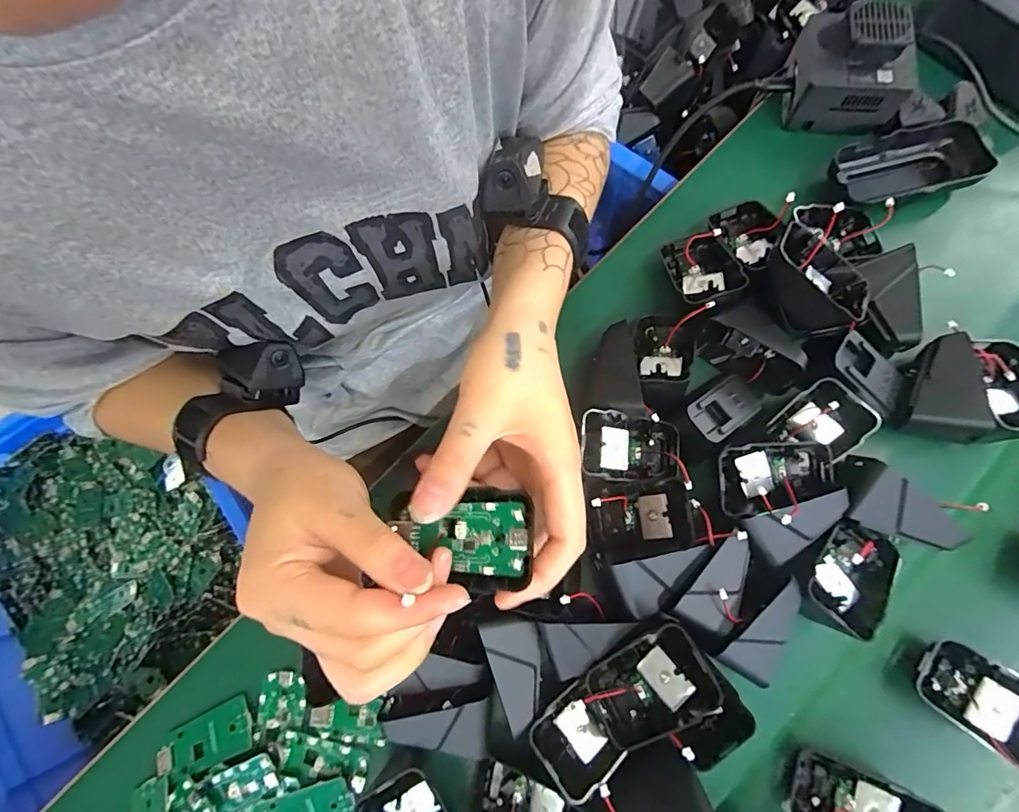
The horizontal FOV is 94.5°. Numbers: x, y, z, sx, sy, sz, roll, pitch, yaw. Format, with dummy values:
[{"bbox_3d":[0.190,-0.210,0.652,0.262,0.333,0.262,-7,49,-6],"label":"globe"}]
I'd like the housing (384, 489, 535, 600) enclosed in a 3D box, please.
[{"bbox_3d":[-0.023,0.061,0.215,0.065,0.014,0.045,-2,74,1],"label":"housing"}]

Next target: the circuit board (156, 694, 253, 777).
[{"bbox_3d":[-0.198,0.218,0.305,0.061,0.004,0.031,-26,78,-3],"label":"circuit board"}]

